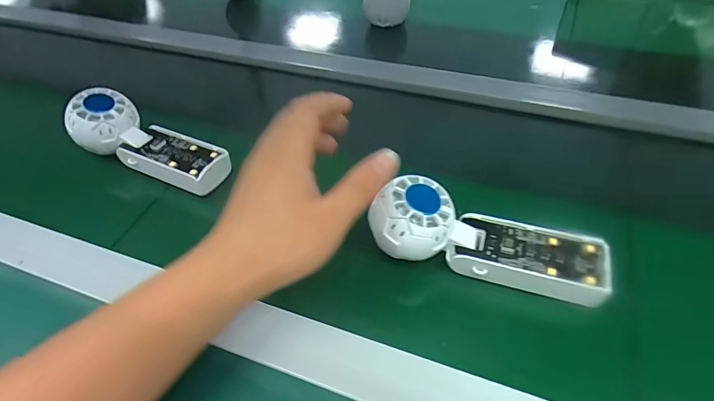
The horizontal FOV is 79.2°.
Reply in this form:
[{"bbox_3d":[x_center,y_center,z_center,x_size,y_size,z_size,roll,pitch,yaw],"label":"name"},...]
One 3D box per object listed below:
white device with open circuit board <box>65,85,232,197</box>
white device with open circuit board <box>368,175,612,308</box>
[{"bbox_3d":[-0.192,-0.059,0.404,0.155,0.049,0.055,18,51,19],"label":"white device with open circuit board"},{"bbox_3d":[0.092,0.026,0.310,0.173,0.046,0.059,11,49,13],"label":"white device with open circuit board"}]

